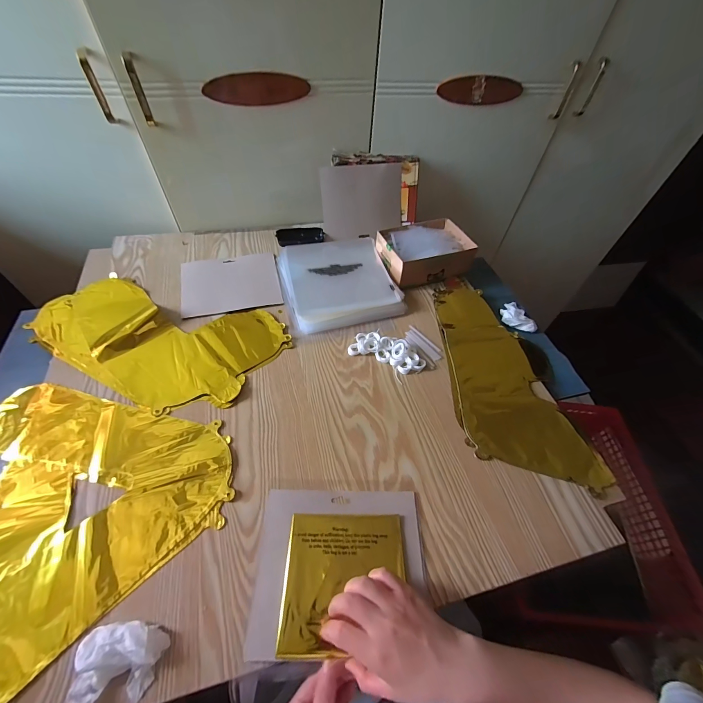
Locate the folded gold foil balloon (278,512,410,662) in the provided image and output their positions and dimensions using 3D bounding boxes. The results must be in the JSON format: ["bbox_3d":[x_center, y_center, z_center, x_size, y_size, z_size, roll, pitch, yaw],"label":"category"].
[{"bbox_3d":[-0.006,0.261,0.366,0.137,0.005,0.131,2,52,-3],"label":"folded gold foil balloon"}]

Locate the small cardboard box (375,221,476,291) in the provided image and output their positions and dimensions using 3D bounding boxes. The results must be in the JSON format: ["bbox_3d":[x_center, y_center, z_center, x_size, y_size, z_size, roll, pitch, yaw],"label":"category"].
[{"bbox_3d":[0.157,-0.219,0.691,0.190,0.062,0.150,-19,56,-19],"label":"small cardboard box"}]

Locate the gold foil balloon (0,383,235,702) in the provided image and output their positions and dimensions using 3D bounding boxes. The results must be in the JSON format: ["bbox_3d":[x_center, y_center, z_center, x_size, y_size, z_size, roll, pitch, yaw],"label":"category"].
[{"bbox_3d":[-0.371,0.169,0.414,0.351,0.020,0.358,-33,61,-27],"label":"gold foil balloon"}]

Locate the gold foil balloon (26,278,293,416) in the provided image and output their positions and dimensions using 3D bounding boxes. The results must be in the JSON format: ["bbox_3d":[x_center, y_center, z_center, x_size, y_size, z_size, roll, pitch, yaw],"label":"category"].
[{"bbox_3d":[-0.339,-0.041,0.564,0.404,0.014,0.237,25,54,14],"label":"gold foil balloon"}]

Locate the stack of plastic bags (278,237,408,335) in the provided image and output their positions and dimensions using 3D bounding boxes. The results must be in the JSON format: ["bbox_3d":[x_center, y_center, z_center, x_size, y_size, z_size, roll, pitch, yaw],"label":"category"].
[{"bbox_3d":[-0.030,-0.151,0.664,0.214,0.033,0.241,-13,54,-15],"label":"stack of plastic bags"}]

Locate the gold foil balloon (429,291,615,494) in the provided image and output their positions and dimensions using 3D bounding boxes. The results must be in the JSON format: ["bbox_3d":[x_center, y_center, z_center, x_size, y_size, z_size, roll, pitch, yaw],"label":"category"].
[{"bbox_3d":[0.268,0.025,0.557,0.199,0.020,0.383,2,52,-4],"label":"gold foil balloon"}]

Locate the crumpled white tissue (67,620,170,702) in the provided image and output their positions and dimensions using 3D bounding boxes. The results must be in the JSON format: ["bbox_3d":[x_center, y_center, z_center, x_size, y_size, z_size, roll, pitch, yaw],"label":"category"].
[{"bbox_3d":[-0.223,0.298,0.303,0.078,0.028,0.059,-3,52,-8],"label":"crumpled white tissue"}]

